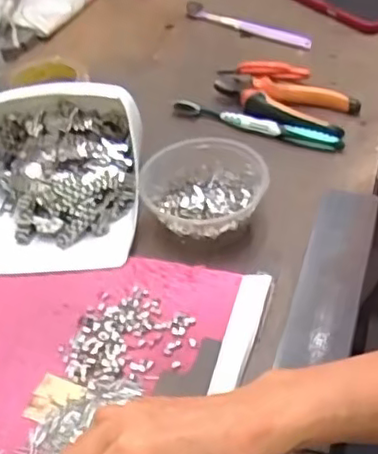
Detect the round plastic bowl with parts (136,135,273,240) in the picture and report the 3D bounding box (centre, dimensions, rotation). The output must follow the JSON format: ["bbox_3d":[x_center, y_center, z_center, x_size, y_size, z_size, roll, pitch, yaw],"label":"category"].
[{"bbox_3d":[0.014,-0.030,0.561,0.098,0.048,0.100,-3,46,3],"label":"round plastic bowl with parts"}]

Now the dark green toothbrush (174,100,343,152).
[{"bbox_3d":[0.066,-0.107,0.659,0.181,0.016,0.012,19,51,23],"label":"dark green toothbrush"}]

